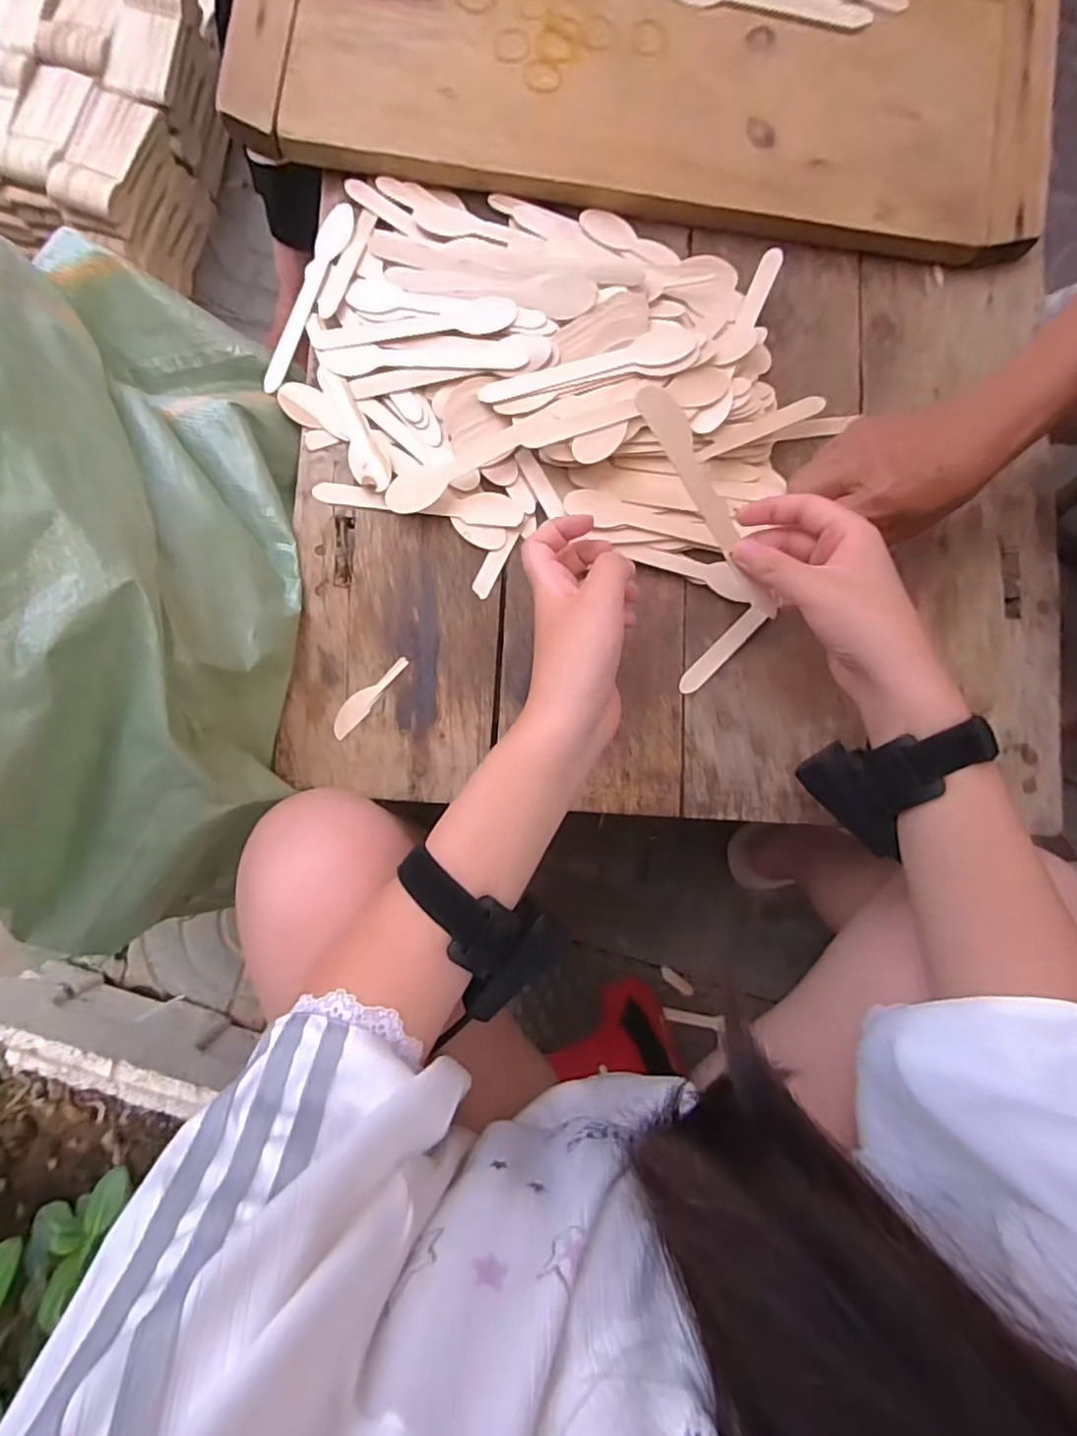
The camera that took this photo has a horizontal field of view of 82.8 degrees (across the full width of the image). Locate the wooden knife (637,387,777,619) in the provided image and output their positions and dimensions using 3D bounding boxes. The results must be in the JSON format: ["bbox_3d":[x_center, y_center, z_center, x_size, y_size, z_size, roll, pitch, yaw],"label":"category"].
[{"bbox_3d":[0.104,-0.125,0.362,0.018,0.006,0.151,-36,109,6],"label":"wooden knife"}]

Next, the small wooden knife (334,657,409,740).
[{"bbox_3d":[-0.124,-0.017,0.447,0.017,0.004,0.074,44,85,2],"label":"small wooden knife"}]

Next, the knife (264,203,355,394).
[{"bbox_3d":[-0.180,-0.325,0.471,0.024,0.006,0.156,24,85,0],"label":"knife"}]

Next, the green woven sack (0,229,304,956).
[{"bbox_3d":[-0.277,-0.088,0.322,0.208,0.254,0.435,-5,85,-3],"label":"green woven sack"}]

